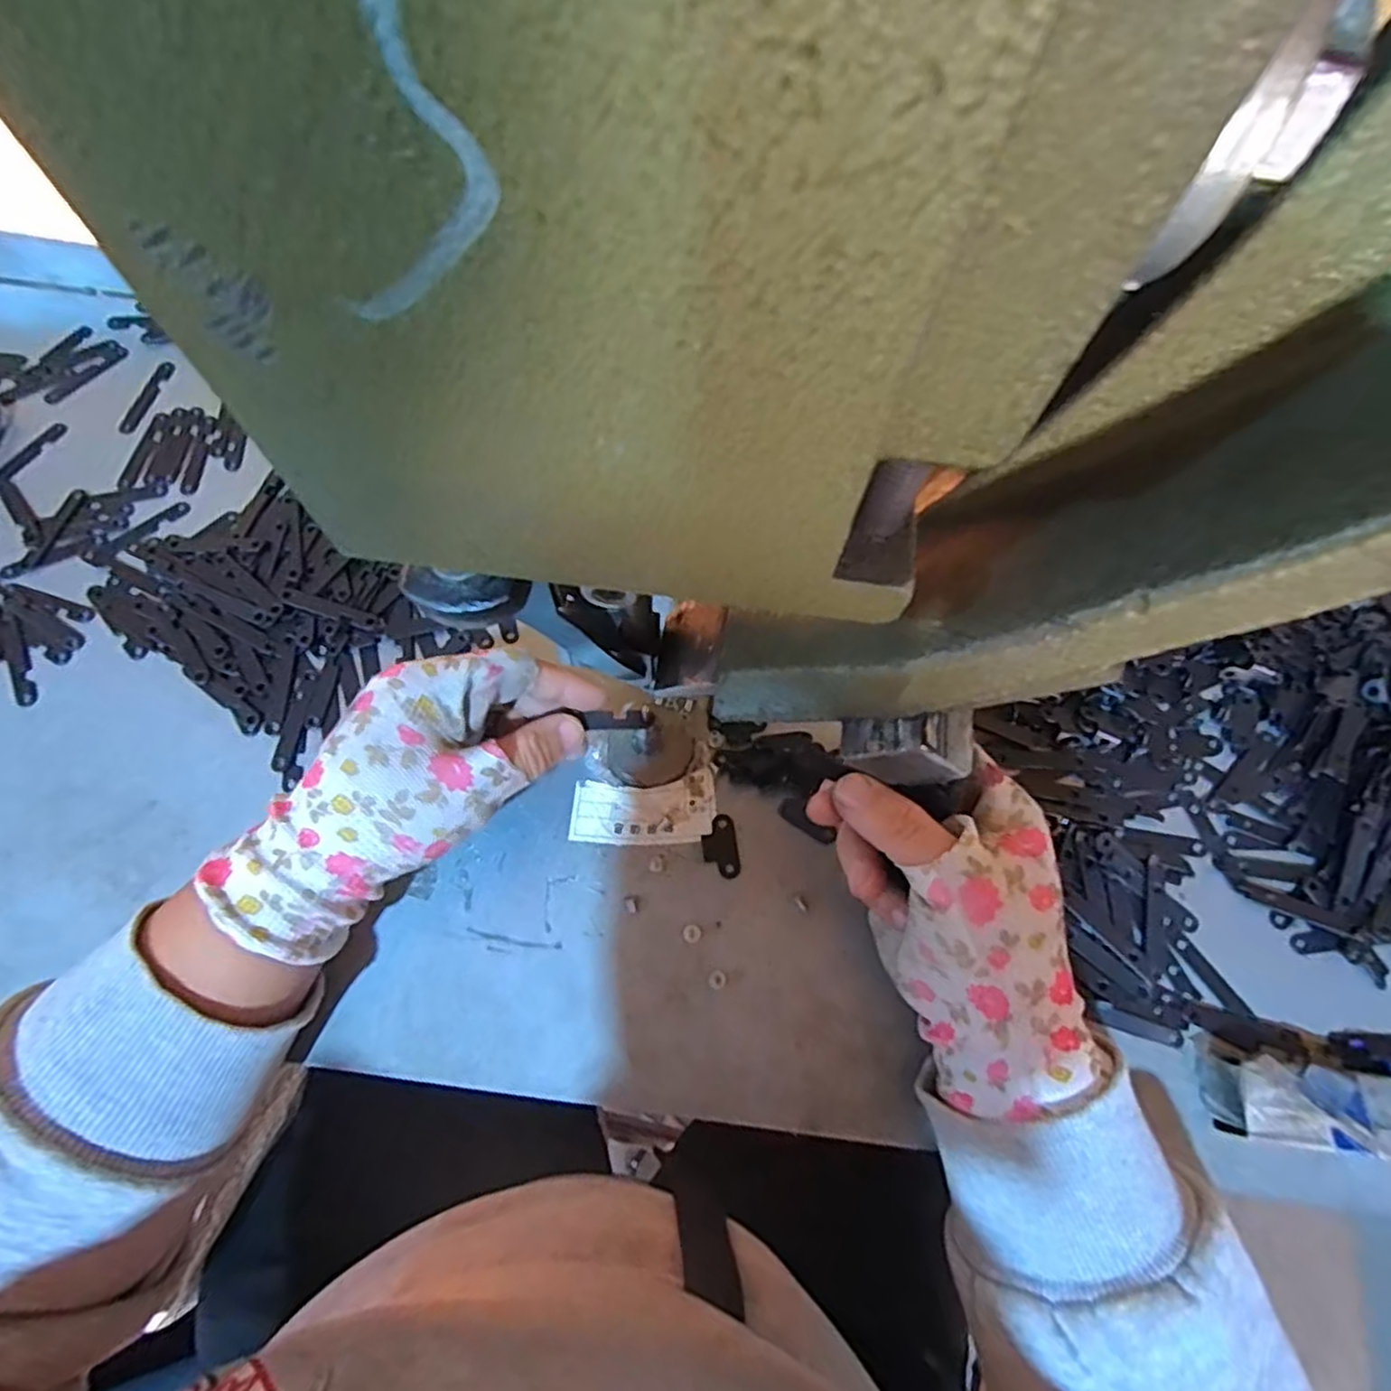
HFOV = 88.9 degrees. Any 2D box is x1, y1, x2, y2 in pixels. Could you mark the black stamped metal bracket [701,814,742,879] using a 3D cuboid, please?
[{"bbox_3d":[0.012,0.070,0.331,0.017,0.004,0.029,-7,71,-4],"label":"black stamped metal bracket"}]

